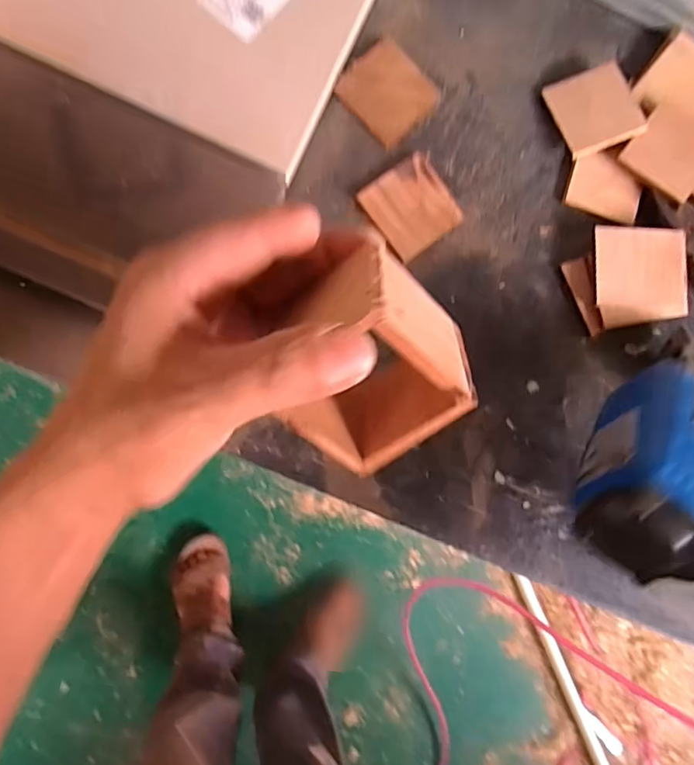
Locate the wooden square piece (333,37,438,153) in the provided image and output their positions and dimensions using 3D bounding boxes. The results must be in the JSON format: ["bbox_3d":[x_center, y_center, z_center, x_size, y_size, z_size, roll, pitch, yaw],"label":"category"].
[{"bbox_3d":[0.026,-0.184,0.354,0.052,0.006,0.055,43,82,-3],"label":"wooden square piece"}]

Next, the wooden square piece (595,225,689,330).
[{"bbox_3d":[0.188,-0.068,0.355,0.060,0.006,0.062,-3,90,-4],"label":"wooden square piece"}]

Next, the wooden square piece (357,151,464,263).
[{"bbox_3d":[0.041,-0.111,0.350,0.053,0.004,0.052,-38,92,-9],"label":"wooden square piece"}]

